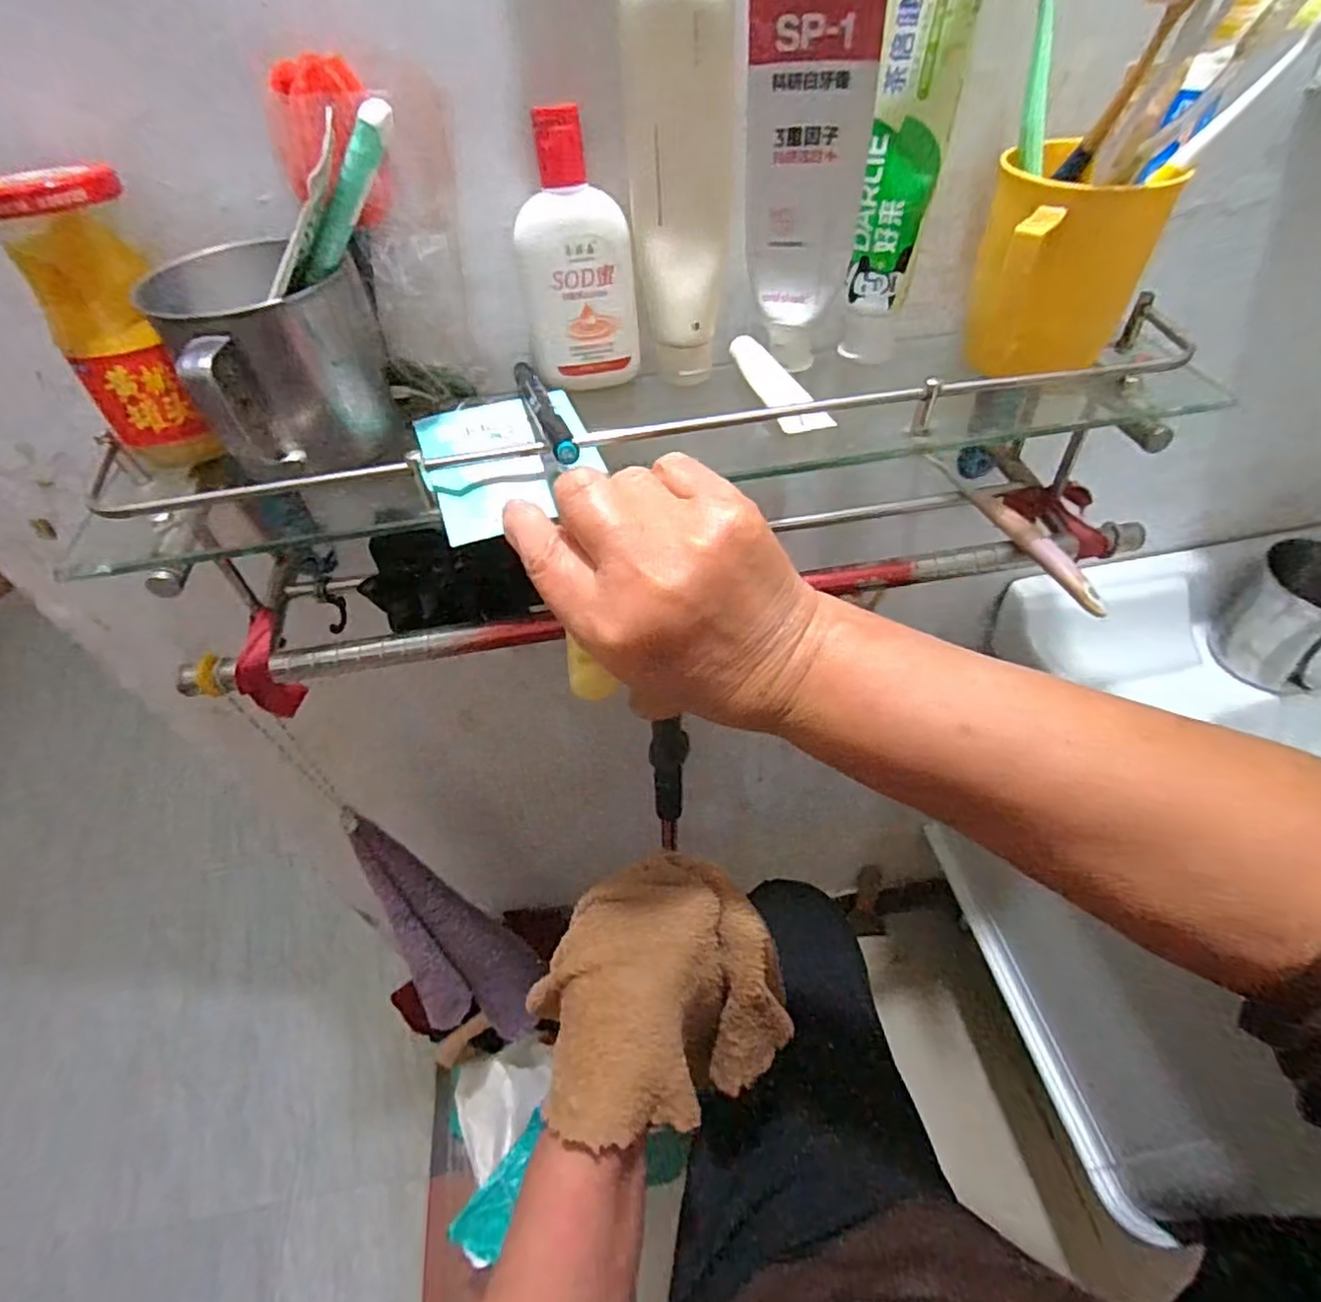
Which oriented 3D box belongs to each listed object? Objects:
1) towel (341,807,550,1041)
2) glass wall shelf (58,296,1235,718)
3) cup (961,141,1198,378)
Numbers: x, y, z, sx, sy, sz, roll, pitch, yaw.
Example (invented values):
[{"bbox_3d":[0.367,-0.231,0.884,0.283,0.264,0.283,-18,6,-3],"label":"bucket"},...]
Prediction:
[{"bbox_3d":[-0.201,0.287,0.639,0.086,0.401,0.062,-14,47,-8],"label":"towel"},{"bbox_3d":[0.006,-0.094,0.410,0.568,0.146,0.185,-6,46,0],"label":"glass wall shelf"},{"bbox_3d":[0.201,-0.187,0.332,0.076,0.087,0.074,20,52,23],"label":"cup"}]

